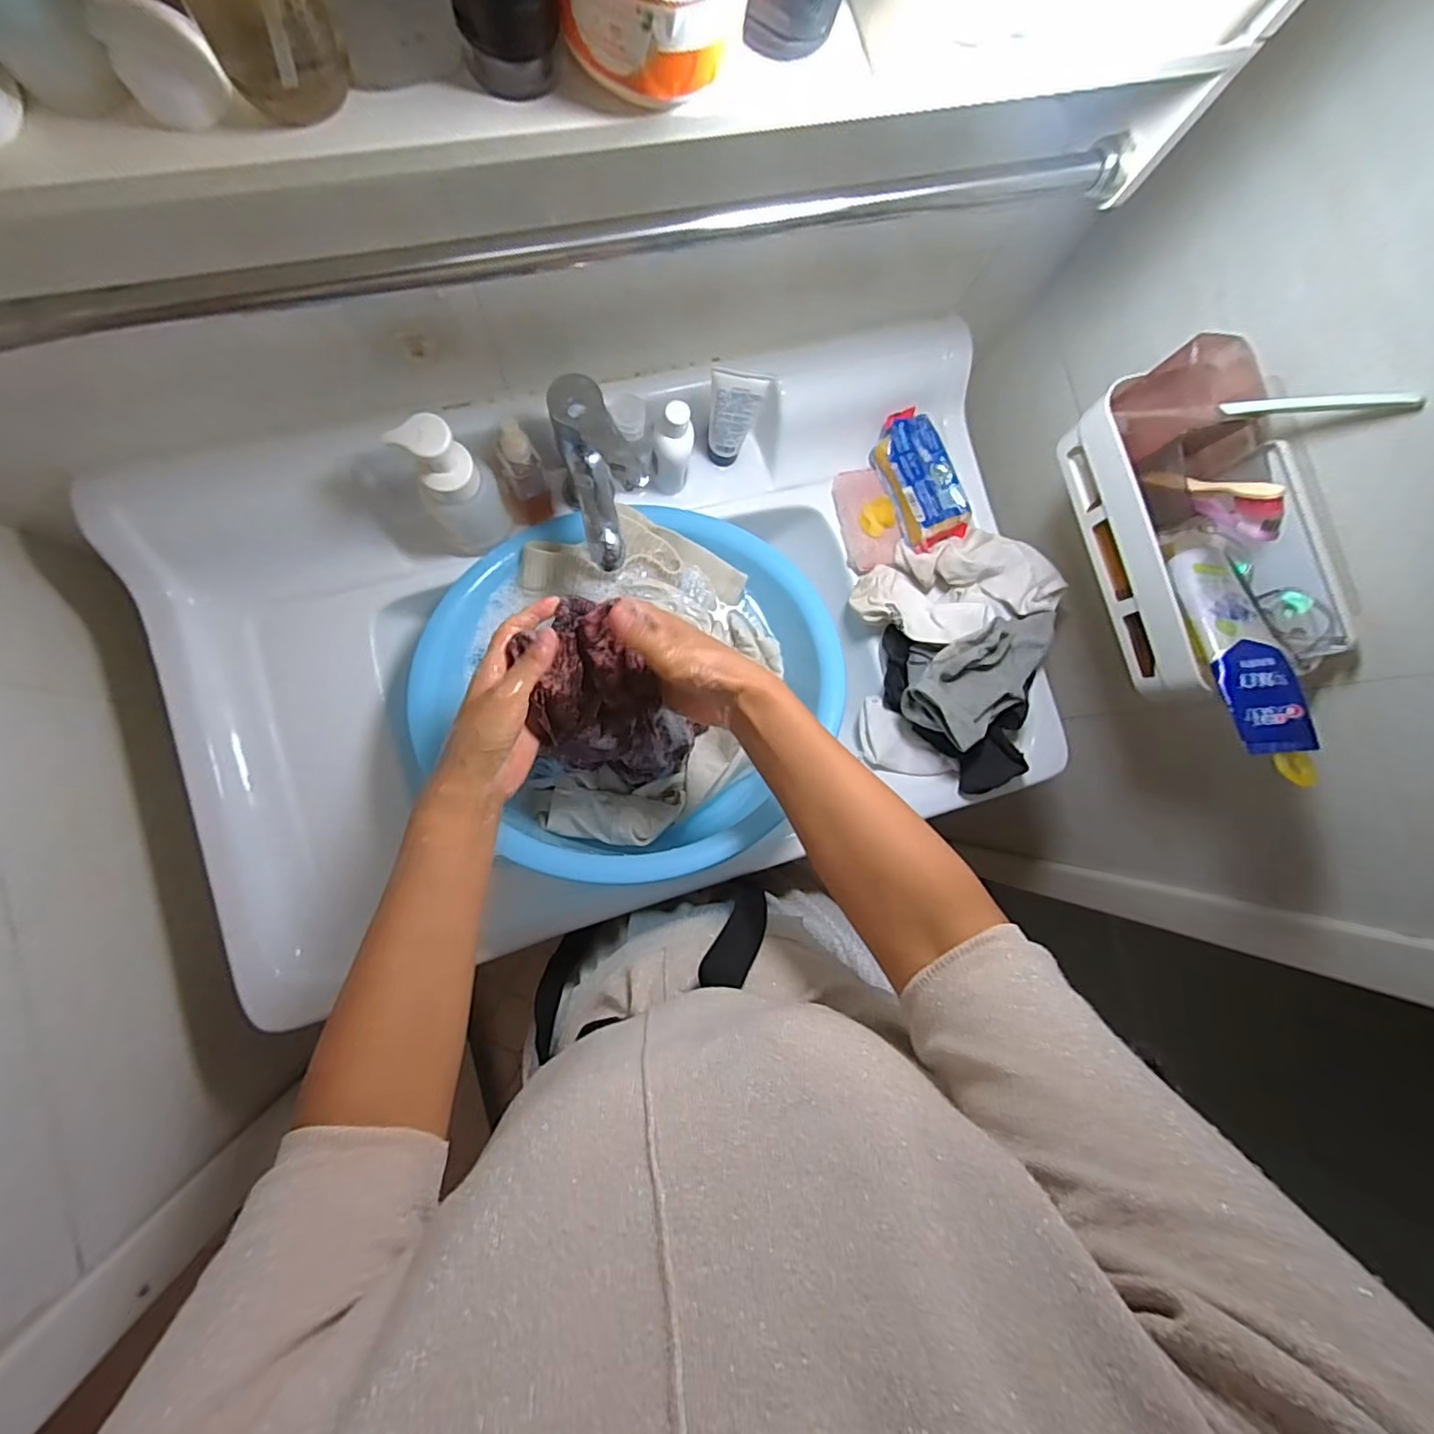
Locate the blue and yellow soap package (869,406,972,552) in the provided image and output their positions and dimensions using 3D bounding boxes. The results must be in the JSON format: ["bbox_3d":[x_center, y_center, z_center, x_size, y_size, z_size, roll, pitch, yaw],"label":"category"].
[{"bbox_3d":[0.212,-0.249,0.635,0.061,0.040,0.138,-23,88,-10],"label":"blue and yellow soap package"}]

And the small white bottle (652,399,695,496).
[{"bbox_3d":[-0.043,-0.254,0.582,0.037,0.110,0.031,15,82,-7],"label":"small white bottle"}]

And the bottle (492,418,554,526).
[{"bbox_3d":[-0.173,-0.215,0.535,0.041,0.118,0.036,-15,87,-9],"label":"bottle"}]

